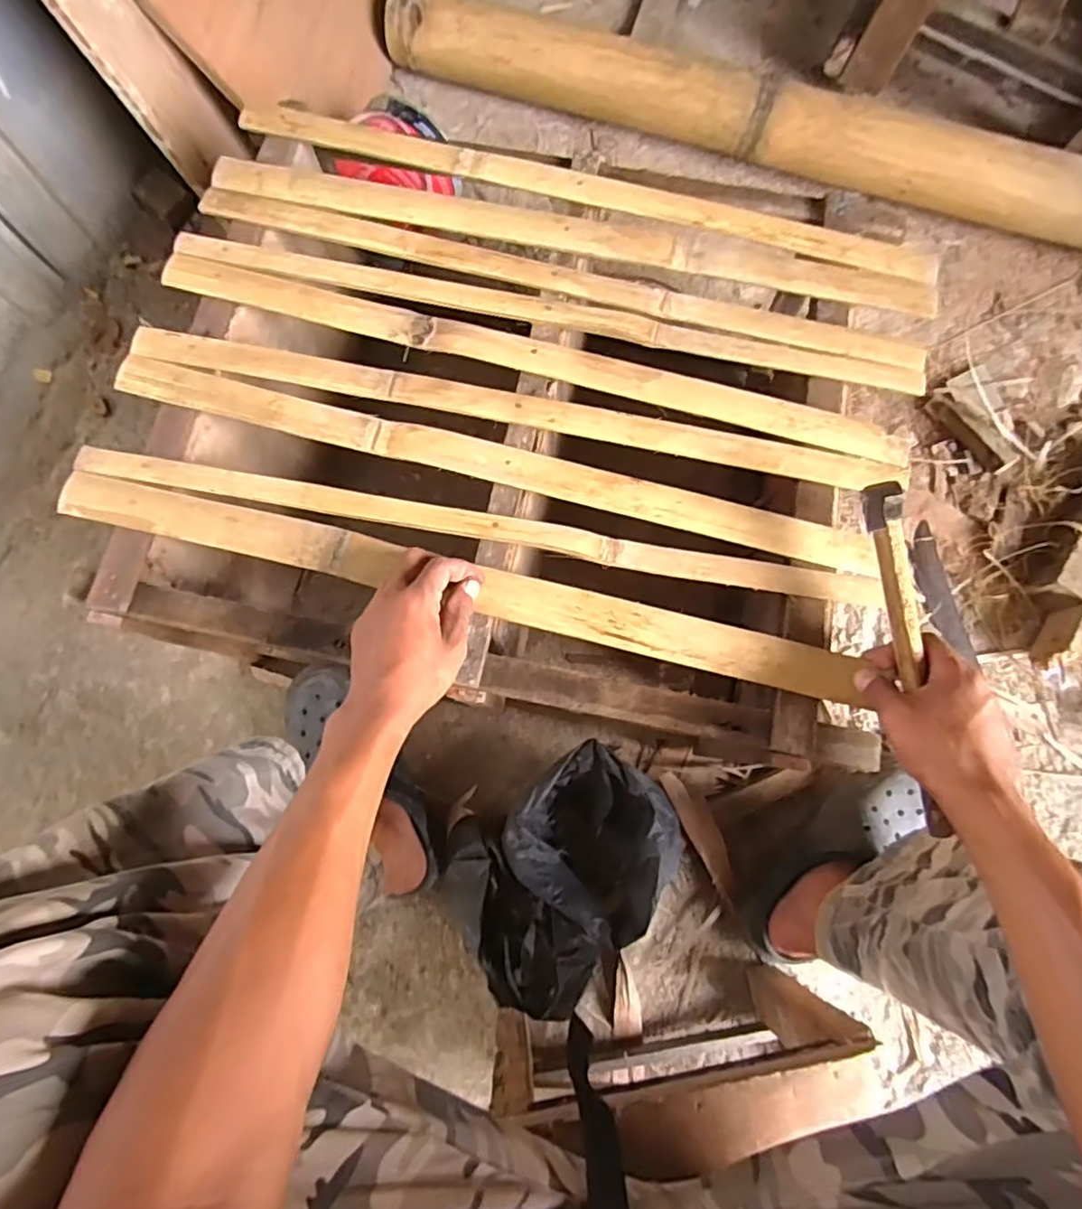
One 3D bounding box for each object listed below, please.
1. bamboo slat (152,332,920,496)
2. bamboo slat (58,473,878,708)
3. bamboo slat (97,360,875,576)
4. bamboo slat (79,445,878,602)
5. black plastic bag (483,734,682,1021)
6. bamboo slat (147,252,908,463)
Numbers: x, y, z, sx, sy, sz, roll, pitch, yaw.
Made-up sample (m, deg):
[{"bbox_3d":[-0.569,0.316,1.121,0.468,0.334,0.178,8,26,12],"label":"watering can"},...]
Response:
[{"bbox_3d":[-0.027,-0.167,0.526,0.652,0.010,0.032,12,83,3],"label":"bamboo slat"},{"bbox_3d":[-0.072,-0.018,0.491,0.644,0.011,0.037,14,76,3],"label":"bamboo slat"},{"bbox_3d":[-0.047,-0.123,0.511,0.644,0.013,0.043,16,76,2],"label":"bamboo slat"},{"bbox_3d":[-0.052,-0.065,0.496,0.655,0.011,0.028,10,76,1],"label":"bamboo slat"},{"bbox_3d":[0.032,0.295,0.653,0.188,0.102,0.260,43,79,8],"label":"black plastic bag"},{"bbox_3d":[-0.016,-0.218,0.540,0.662,0.012,0.033,16,76,4],"label":"bamboo slat"}]

